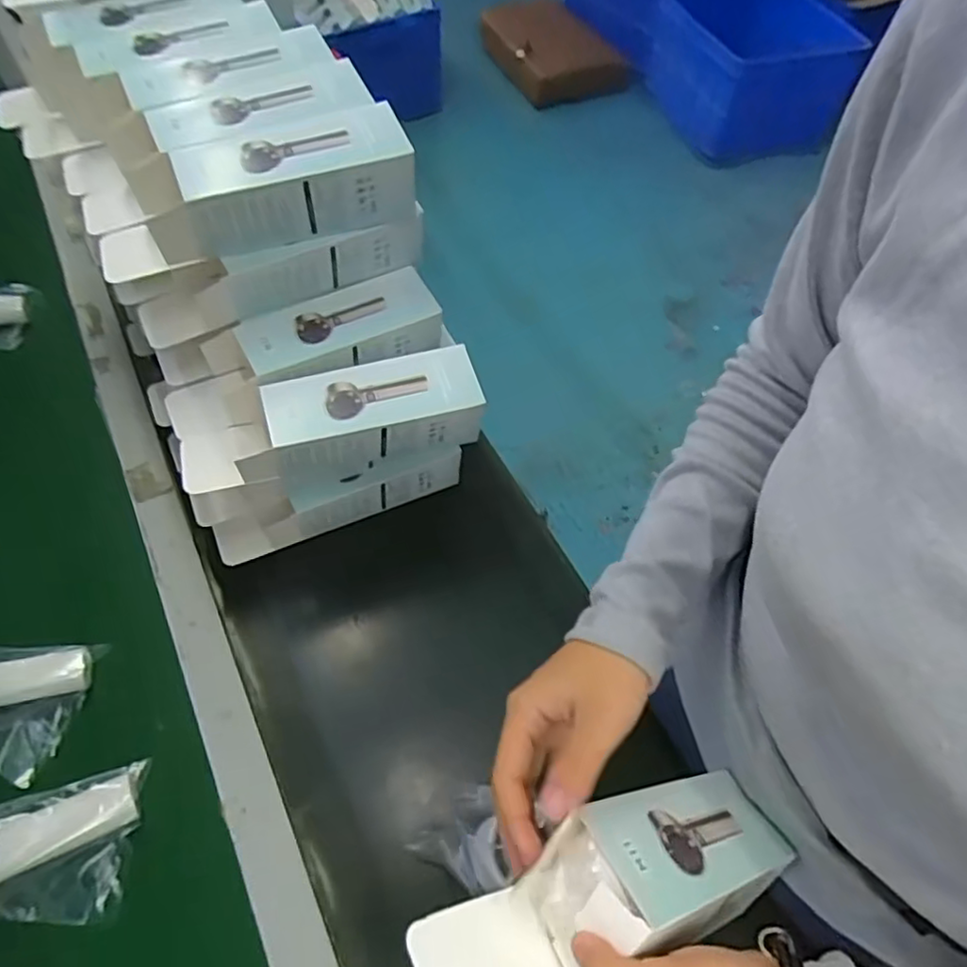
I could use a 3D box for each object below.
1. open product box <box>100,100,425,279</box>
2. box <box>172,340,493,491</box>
[{"bbox_3d":[-0.168,-0.209,0.466,0.233,0.064,0.069,-17,60,-11],"label":"open product box"},{"bbox_3d":[-0.120,-0.049,0.499,0.233,0.058,0.076,-15,59,-10],"label":"box"}]

